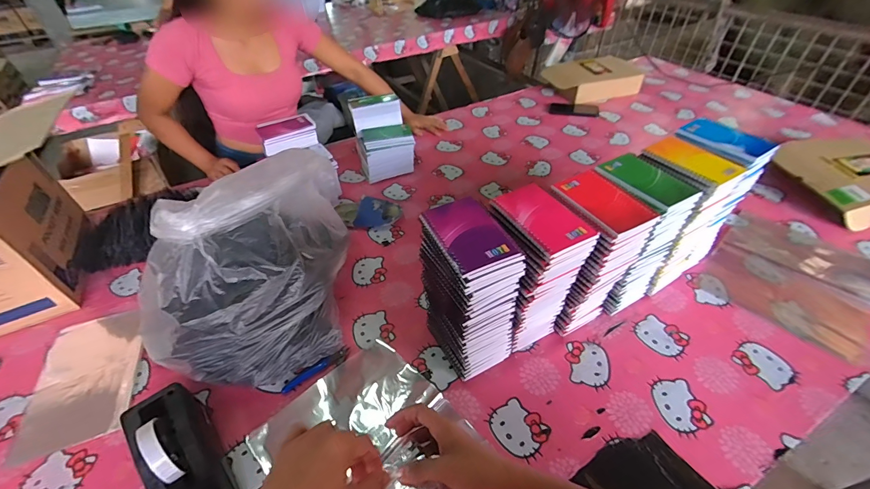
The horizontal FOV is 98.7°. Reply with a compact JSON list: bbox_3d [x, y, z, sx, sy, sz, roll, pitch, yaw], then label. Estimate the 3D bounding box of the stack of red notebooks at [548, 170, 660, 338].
[{"bbox_3d":[0.245,0.031,0.637,0.106,0.270,0.138,-27,49,-23],"label":"stack of red notebooks"}]

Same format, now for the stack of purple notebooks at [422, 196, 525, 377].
[{"bbox_3d":[0.053,0.079,0.587,0.099,0.278,0.137,-23,48,-20],"label":"stack of purple notebooks"}]

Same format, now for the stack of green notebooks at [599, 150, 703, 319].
[{"bbox_3d":[0.331,-0.007,0.666,0.104,0.270,0.130,-25,48,-21],"label":"stack of green notebooks"}]

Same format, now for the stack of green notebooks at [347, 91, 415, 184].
[{"bbox_3d":[-0.143,-0.292,1.051,0.153,0.173,0.156,-11,45,-9],"label":"stack of green notebooks"}]

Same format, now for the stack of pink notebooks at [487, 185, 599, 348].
[{"bbox_3d":[0.152,0.057,0.605,0.108,0.281,0.126,-23,47,-19],"label":"stack of pink notebooks"}]

